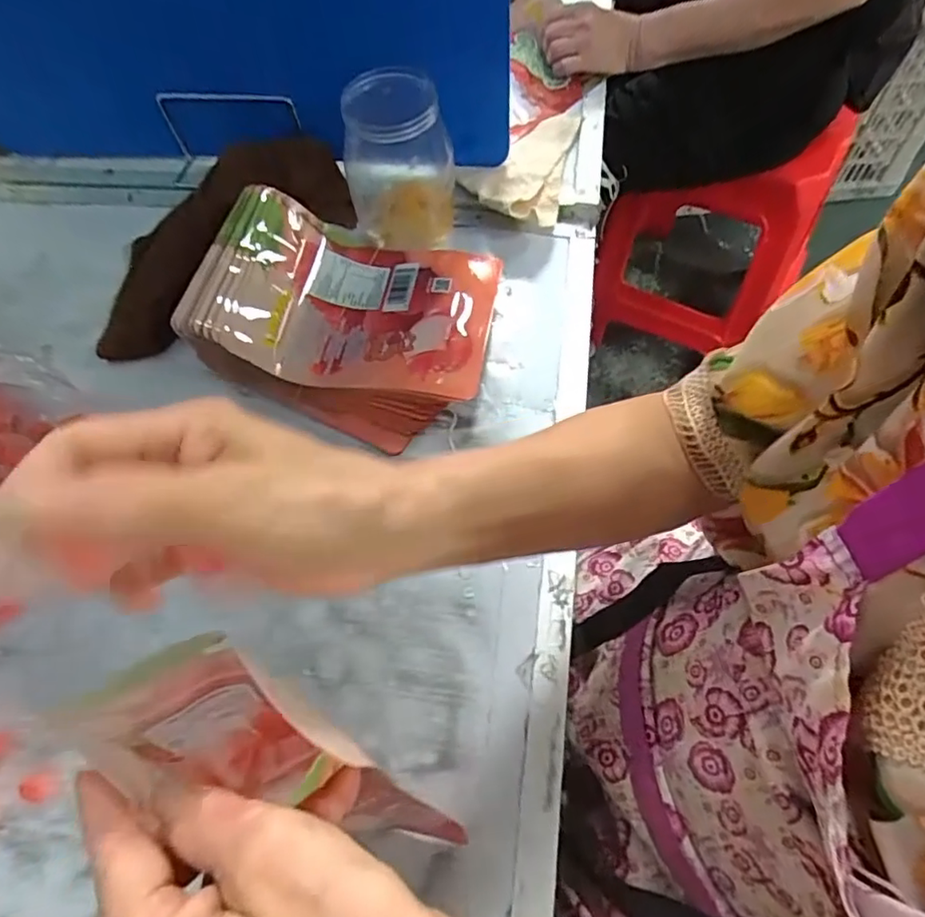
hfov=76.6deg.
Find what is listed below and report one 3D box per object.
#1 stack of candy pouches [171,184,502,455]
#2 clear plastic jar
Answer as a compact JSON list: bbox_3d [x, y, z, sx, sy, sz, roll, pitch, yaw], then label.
[{"bbox_3d":[-0.096,-0.128,0.507,0.244,0.094,0.186,14,65,12],"label":"stack of candy pouches"},{"bbox_3d":[-0.061,-0.287,0.554,0.103,0.128,0.107,-7,62,1],"label":"clear plastic jar"}]

